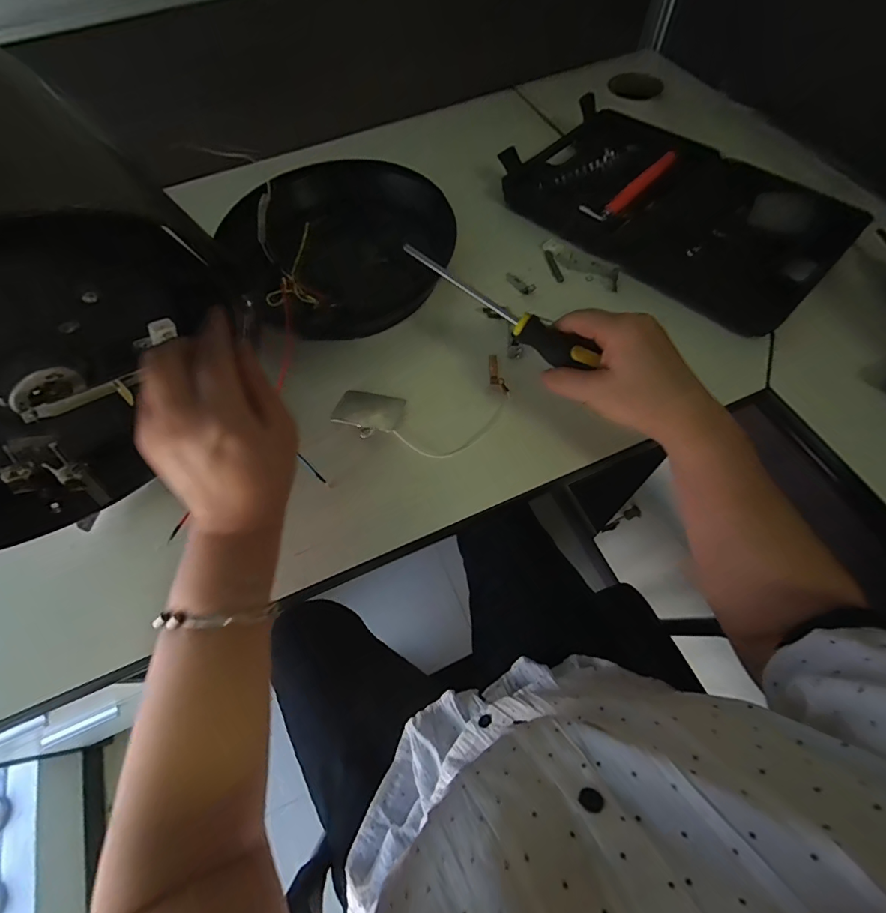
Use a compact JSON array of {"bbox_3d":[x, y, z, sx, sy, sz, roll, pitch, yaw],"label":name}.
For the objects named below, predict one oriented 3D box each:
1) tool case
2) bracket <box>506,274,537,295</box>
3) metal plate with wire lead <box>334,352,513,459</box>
[{"bbox_3d":[0.241,-0.283,0.475,0.194,0.045,0.350,-40,67,-16],"label":"tool case"},{"bbox_3d":[0.083,-0.187,0.457,0.016,0.005,0.037,-31,65,-12],"label":"bracket"},{"bbox_3d":[-0.016,-0.041,0.390,0.160,0.012,0.092,-14,63,-4],"label":"metal plate with wire lead"}]

